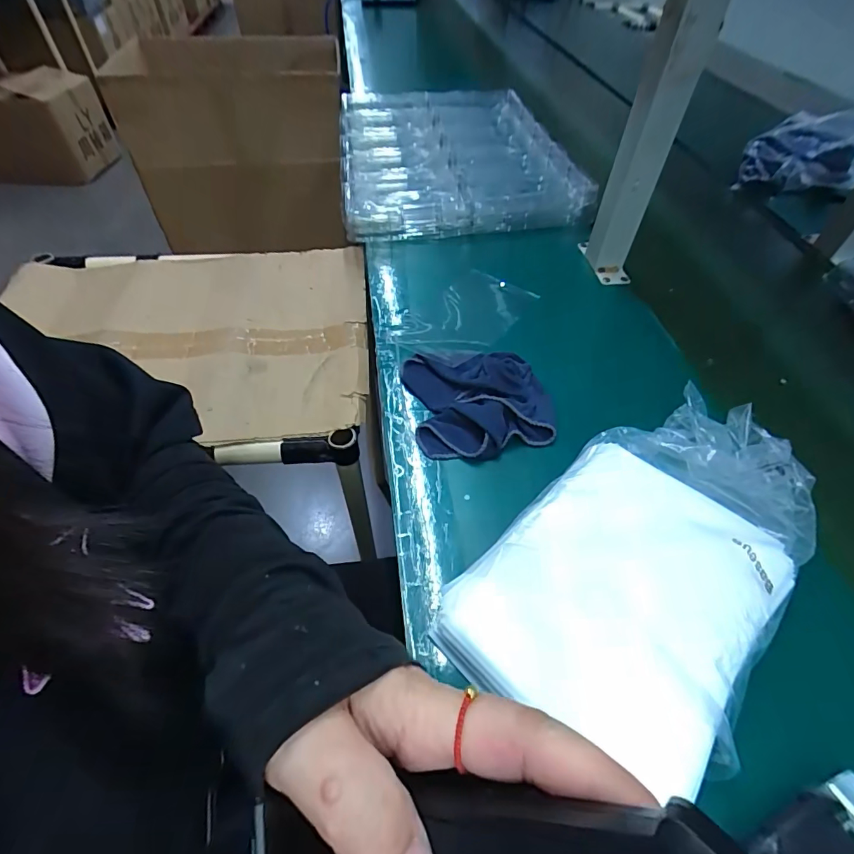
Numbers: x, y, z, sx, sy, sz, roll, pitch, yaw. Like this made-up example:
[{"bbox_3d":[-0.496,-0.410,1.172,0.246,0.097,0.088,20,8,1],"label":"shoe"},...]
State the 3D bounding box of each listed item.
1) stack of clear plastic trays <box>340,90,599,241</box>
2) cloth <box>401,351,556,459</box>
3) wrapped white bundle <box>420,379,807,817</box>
[{"bbox_3d":[0.041,-0.504,0.819,0.388,0.068,0.533,-3,52,-4],"label":"stack of clear plastic trays"},{"bbox_3d":[0.053,-0.033,0.454,0.138,0.032,0.136,-9,53,-8],"label":"cloth"},{"bbox_3d":[0.189,0.071,0.350,0.176,0.047,0.316,36,60,24],"label":"wrapped white bundle"}]

